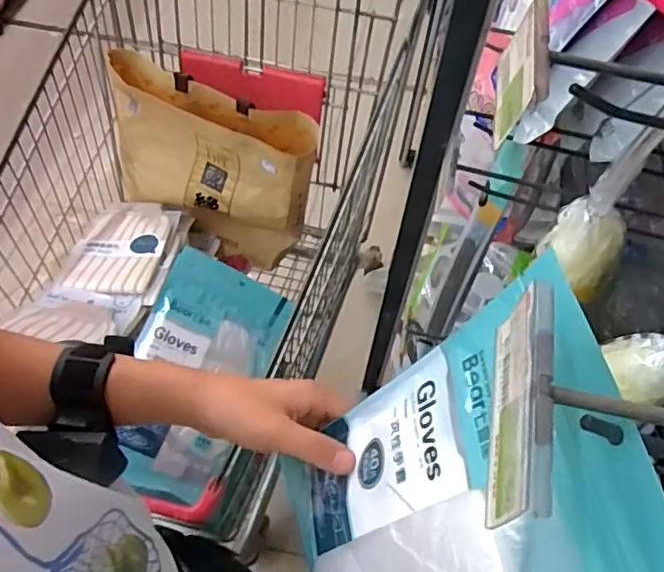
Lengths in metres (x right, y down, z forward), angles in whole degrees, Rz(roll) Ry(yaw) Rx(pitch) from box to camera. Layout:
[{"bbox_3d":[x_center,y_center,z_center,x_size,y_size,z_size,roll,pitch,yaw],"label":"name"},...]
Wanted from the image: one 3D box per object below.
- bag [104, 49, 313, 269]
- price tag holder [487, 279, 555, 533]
[{"bbox_3d":[-0.213,-0.194,1.030,0.359,0.322,0.106,14,58,5],"label":"bag"},{"bbox_3d":[0.067,0.042,0.206,0.009,0.050,0.080,11,58,4],"label":"price tag holder"}]

